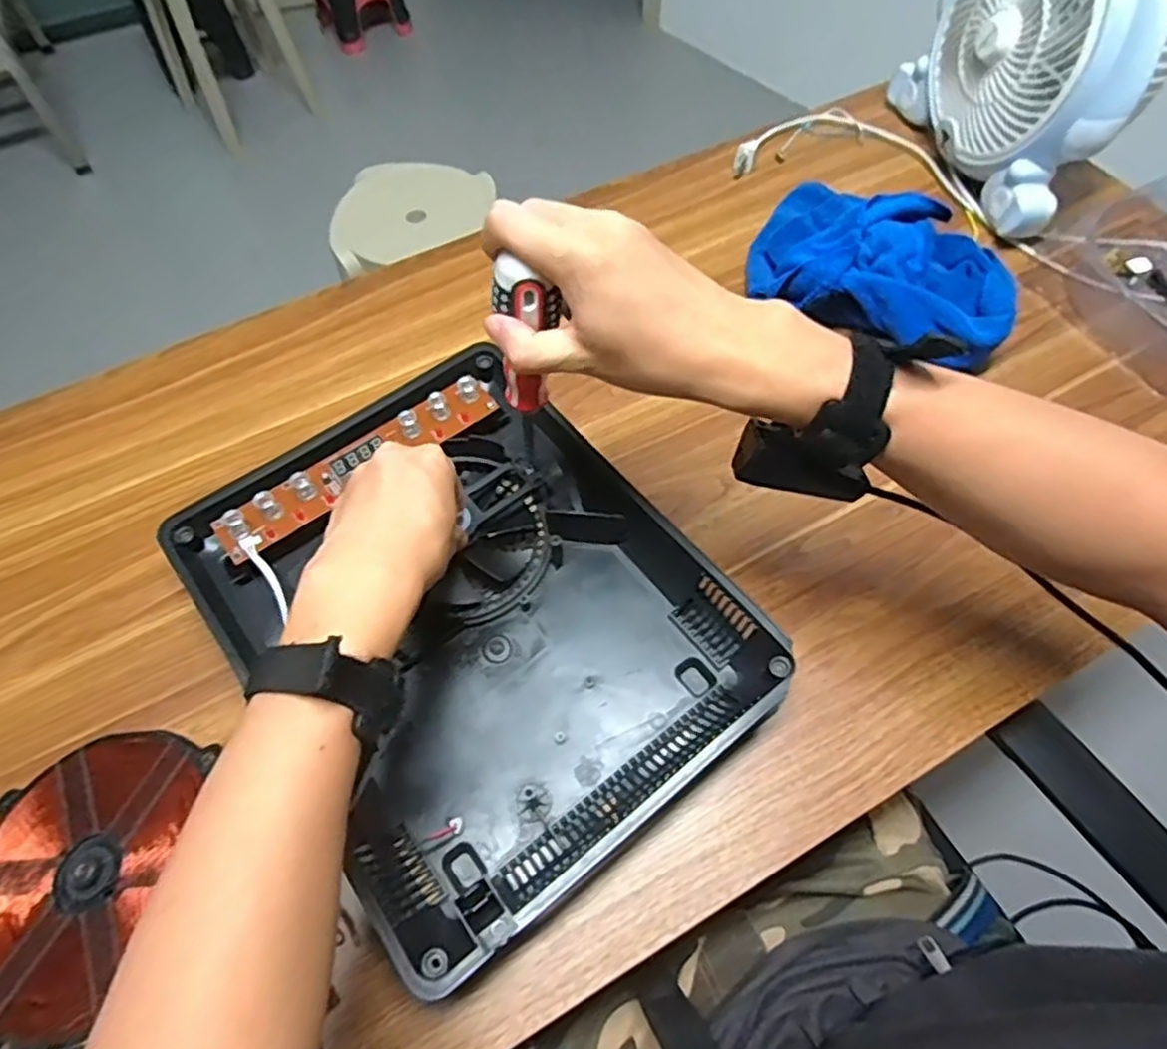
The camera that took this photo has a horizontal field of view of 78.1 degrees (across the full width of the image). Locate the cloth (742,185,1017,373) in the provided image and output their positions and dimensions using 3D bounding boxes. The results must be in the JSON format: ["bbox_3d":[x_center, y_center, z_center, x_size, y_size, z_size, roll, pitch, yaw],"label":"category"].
[{"bbox_3d":[0.262,-0.237,0.621,0.224,0.069,0.188,25,63,15],"label":"cloth"}]

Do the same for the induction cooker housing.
[{"bbox_3d":[-0.073,0.054,0.472,0.272,0.063,0.343,-33,64,-17],"label":"induction cooker housing"}]

